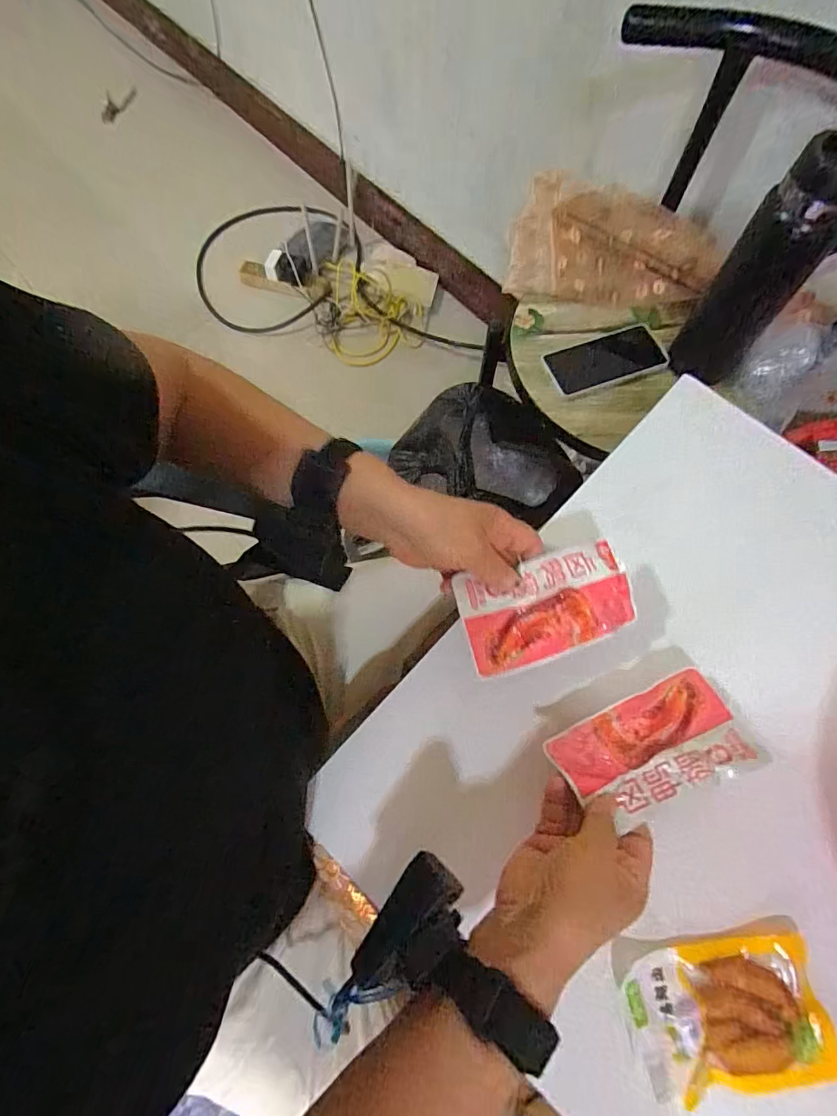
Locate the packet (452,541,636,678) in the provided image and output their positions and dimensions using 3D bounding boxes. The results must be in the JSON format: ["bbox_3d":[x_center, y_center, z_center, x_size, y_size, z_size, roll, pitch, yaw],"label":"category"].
[{"bbox_3d":[0.097,0.037,0.378,0.130,0.019,0.071,-16,71,-6],"label":"packet"}]

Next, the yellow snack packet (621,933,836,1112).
[{"bbox_3d":[0.205,0.305,0.332,0.130,0.012,0.079,-5,70,-2],"label":"yellow snack packet"}]

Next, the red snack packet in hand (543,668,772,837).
[{"bbox_3d":[0.166,0.134,0.357,0.133,0.011,0.073,-19,51,-8],"label":"red snack packet in hand"}]

